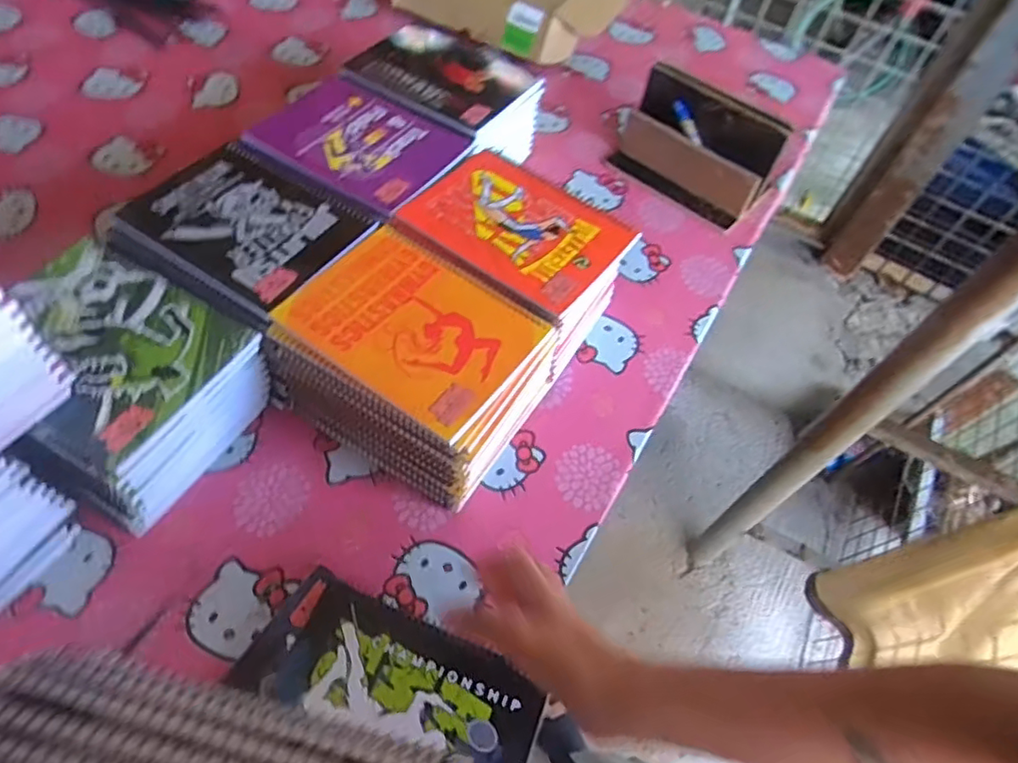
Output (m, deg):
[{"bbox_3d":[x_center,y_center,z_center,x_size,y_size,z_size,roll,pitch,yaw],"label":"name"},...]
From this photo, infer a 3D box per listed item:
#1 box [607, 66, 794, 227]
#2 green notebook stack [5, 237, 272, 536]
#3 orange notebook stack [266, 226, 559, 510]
[{"bbox_3d":[0.240,-0.309,0.790,0.206,0.120,0.087,41,63,20],"label":"box"},{"bbox_3d":[-0.337,0.005,0.532,0.190,0.120,0.169,28,59,13],"label":"green notebook stack"},{"bbox_3d":[-0.086,-0.014,0.570,0.208,0.119,0.163,31,60,15],"label":"orange notebook stack"}]

